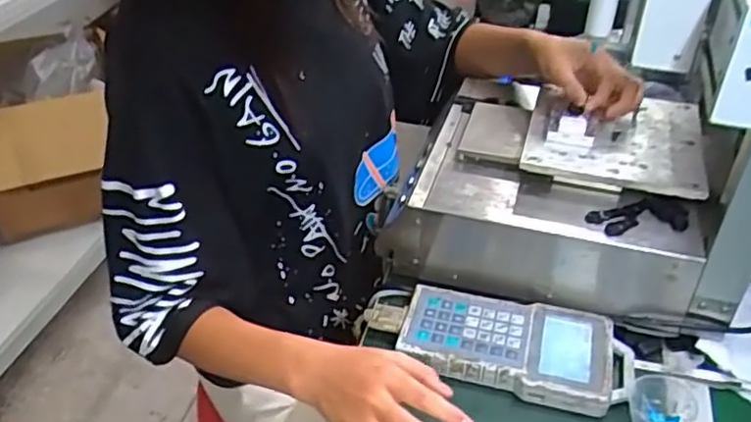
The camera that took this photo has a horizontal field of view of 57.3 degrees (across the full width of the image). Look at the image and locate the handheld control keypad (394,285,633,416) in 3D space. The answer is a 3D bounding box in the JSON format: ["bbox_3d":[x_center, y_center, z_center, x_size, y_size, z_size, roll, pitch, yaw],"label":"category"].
[{"bbox_3d":[0.140,0.135,0.691,0.223,0.032,0.109,12,39,16],"label":"handheld control keypad"}]

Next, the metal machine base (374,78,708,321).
[{"bbox_3d":[0.202,-0.040,0.796,0.314,0.124,0.282,11,39,15],"label":"metal machine base"}]

